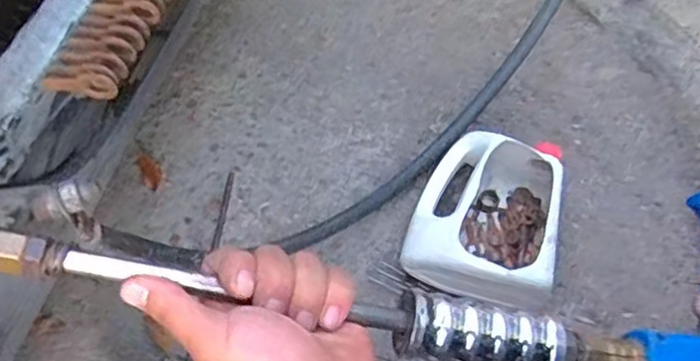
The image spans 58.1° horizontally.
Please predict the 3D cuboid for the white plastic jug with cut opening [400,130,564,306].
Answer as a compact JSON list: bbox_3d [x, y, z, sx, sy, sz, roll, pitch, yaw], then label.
[{"bbox_3d":[0.182,0.042,0.816,0.175,0.087,0.226,17,57,14],"label":"white plastic jug with cut opening"}]

